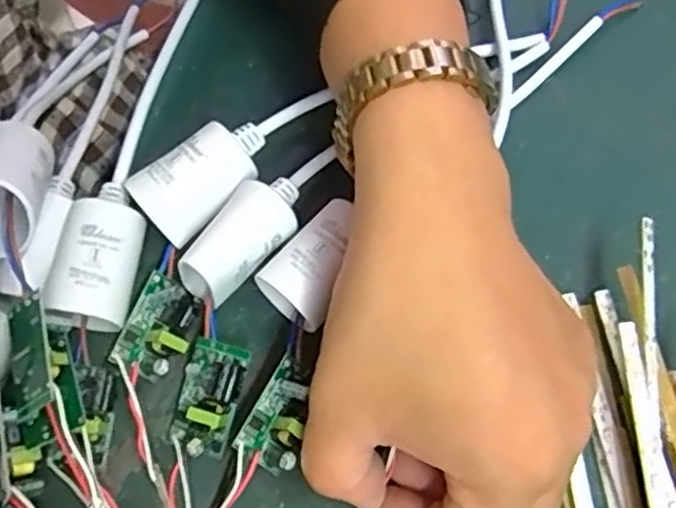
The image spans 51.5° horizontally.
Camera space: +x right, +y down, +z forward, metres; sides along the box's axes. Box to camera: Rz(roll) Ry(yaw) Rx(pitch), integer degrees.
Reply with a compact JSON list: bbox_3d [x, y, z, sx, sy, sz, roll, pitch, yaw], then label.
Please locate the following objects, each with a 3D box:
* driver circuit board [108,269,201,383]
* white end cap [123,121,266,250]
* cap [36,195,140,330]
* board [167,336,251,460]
[{"bbox_3d":[-0.063,0.027,0.251,0.022,0.012,0.035,21,71,7],"label":"driver circuit board"},{"bbox_3d":[-0.049,-0.027,0.267,0.052,0.026,0.029,-39,75,-14],"label":"white end cap"},{"bbox_3d":[-0.086,0.005,0.250,0.026,0.021,0.047,6,69,2],"label":"cap"},{"bbox_3d":[-0.045,0.049,0.242,0.020,0.016,0.037,17,70,5],"label":"board"}]

